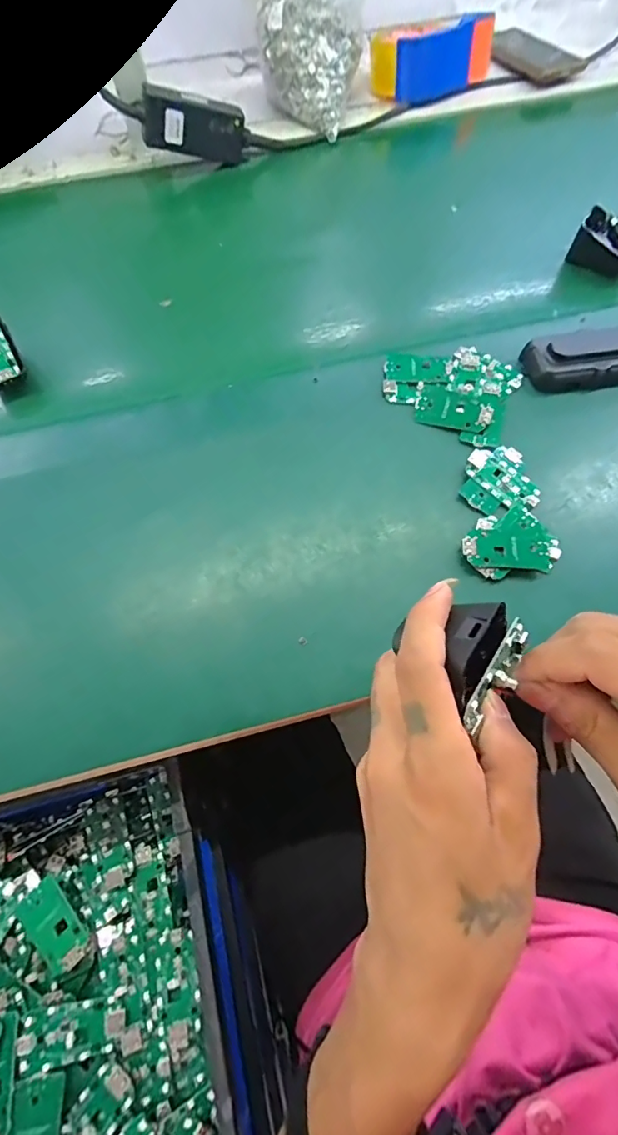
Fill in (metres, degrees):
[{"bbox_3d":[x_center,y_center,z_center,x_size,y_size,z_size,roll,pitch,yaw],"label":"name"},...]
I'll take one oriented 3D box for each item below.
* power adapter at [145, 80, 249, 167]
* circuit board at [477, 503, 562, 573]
[{"bbox_3d":[-0.133,-0.523,0.574,0.119,0.053,0.025,-4,63,-22],"label":"power adapter"},{"bbox_3d":[0.161,-0.015,0.370,0.062,0.008,0.049,-39,69,-14],"label":"circuit board"}]

